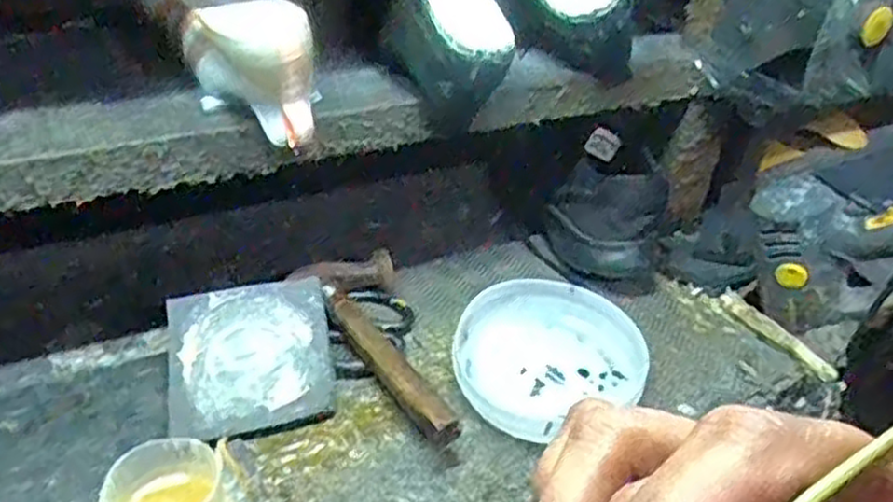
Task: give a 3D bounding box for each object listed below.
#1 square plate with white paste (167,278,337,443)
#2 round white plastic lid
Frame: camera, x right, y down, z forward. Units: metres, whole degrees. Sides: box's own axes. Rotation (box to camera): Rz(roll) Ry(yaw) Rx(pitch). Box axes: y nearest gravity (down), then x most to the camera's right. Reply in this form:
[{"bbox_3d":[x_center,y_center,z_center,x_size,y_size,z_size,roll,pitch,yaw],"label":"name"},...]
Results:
[{"bbox_3d":[-0.146,0.079,0.555,0.115,0.010,0.117,-7,60,-11],"label":"square plate with white paste"},{"bbox_3d":[0.076,0.085,0.587,0.155,0.042,0.144,-17,42,-29],"label":"round white plastic lid"}]

